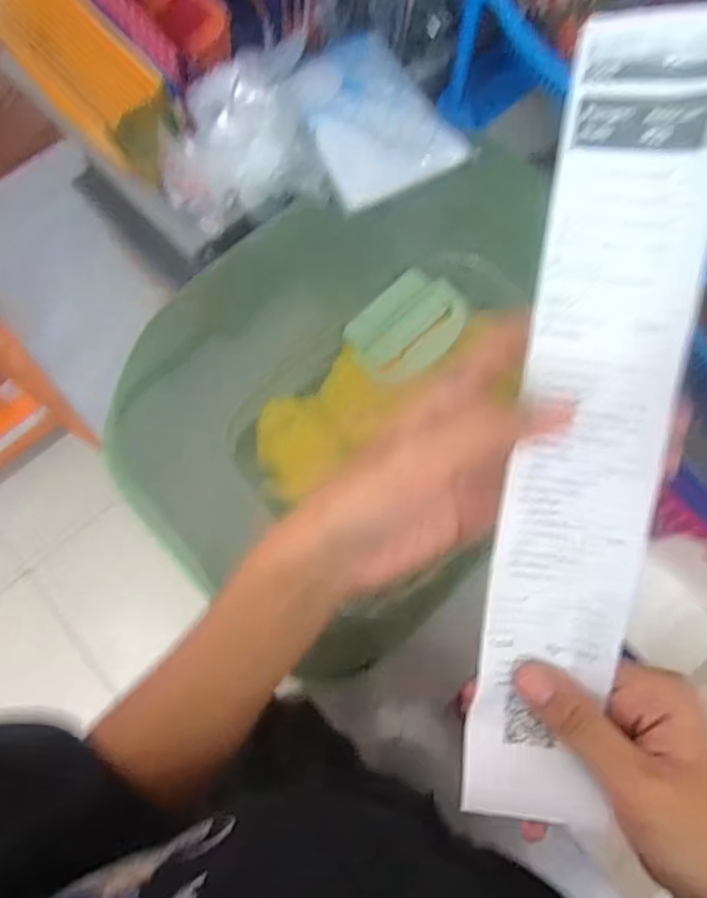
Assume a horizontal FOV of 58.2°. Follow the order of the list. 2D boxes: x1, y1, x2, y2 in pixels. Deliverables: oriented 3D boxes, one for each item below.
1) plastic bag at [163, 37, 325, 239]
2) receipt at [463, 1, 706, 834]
[{"bbox_3d":[-0.097,-0.262,0.524,0.127,0.075,0.126,-12,74,-5],"label":"plastic bag"},{"bbox_3d":[0.091,0.000,0.238,0.056,0.022,0.298,8,100,1],"label":"receipt"}]

